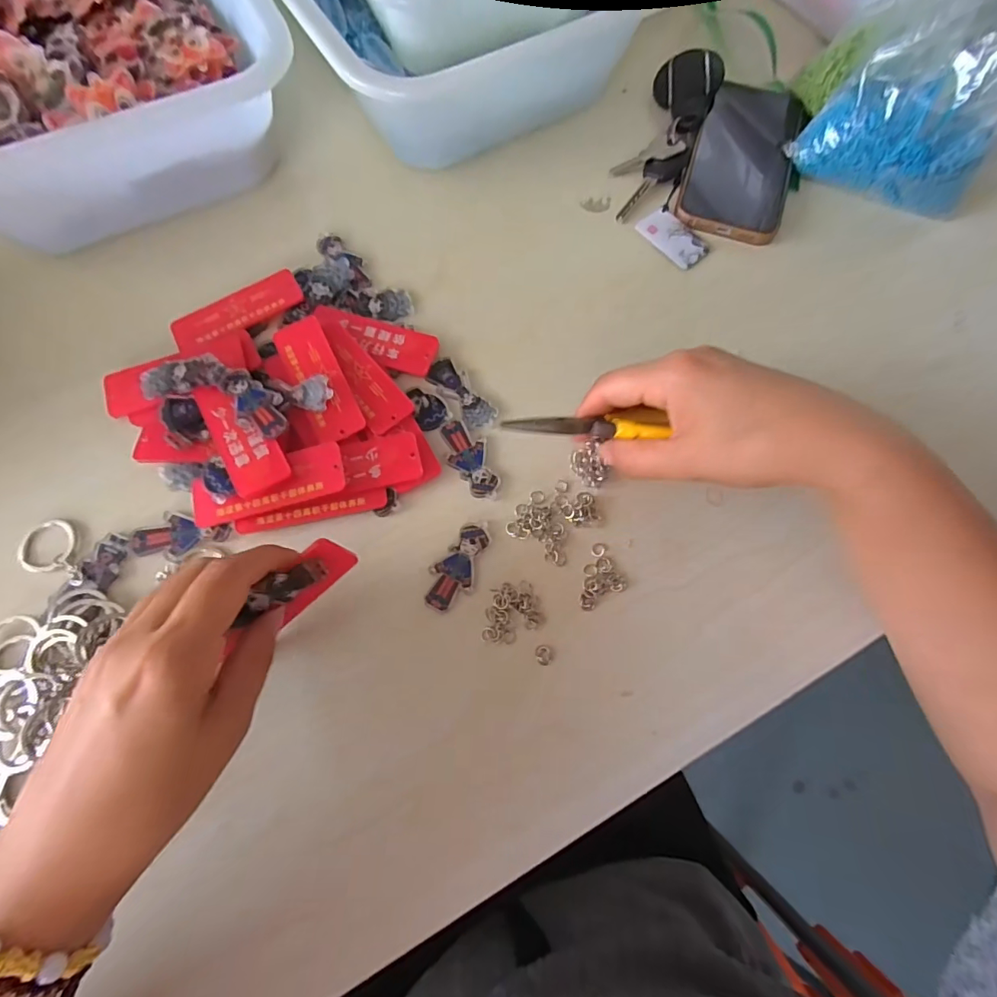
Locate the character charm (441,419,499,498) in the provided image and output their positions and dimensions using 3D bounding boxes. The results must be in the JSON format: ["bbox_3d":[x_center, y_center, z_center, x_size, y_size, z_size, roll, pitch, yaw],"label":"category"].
[{"bbox_3d":[-0.017,-0.024,0.290,0.024,0.004,0.052,-18,72,-7],"label":"character charm"}]

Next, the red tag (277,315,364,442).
[{"bbox_3d":[-0.109,-0.073,0.296,0.028,0.004,0.086,-26,74,-6],"label":"red tag"}]

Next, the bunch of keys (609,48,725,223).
[{"bbox_3d":[0.124,-0.272,0.364,0.048,0.027,0.152,23,72,7],"label":"bunch of keys"}]

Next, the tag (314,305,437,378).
[{"bbox_3d":[-0.079,-0.101,0.312,0.080,0.006,0.032,16,71,2],"label":"tag"}]

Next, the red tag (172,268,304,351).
[{"bbox_3d":[-0.168,-0.121,0.315,0.082,0.005,0.030,-27,73,-10],"label":"red tag"}]

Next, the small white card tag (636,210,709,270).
[{"bbox_3d":[0.124,-0.185,0.347,0.030,0.004,0.049,-37,75,-13],"label":"small white card tag"}]

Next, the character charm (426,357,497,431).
[{"bbox_3d":[-0.023,-0.065,0.304,0.021,0.004,0.053,-35,75,-12],"label":"character charm"}]

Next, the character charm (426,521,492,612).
[{"bbox_3d":[-0.022,0.037,0.271,0.023,0.004,0.052,27,72,9],"label":"character charm"}]

